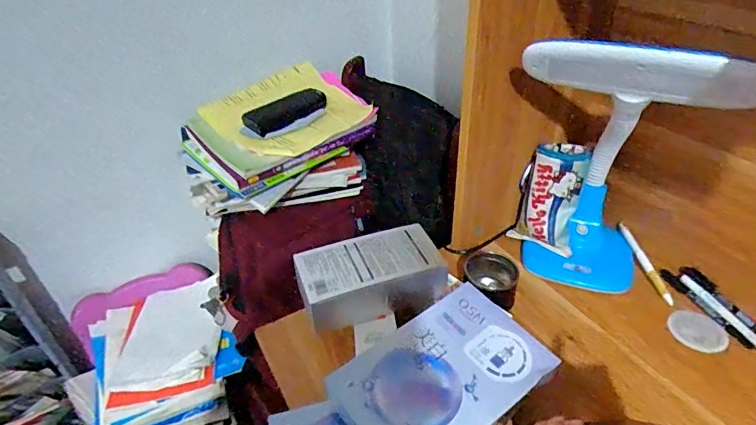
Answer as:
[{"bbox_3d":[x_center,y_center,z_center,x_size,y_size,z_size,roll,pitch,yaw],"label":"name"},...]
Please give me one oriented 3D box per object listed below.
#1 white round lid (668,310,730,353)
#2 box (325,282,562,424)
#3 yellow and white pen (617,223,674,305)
[{"bbox_3d":[0.397,0.147,0.573,0.062,0.010,0.052,26,45,34],"label":"white round lid"},{"bbox_3d":[0.066,0.171,0.472,0.203,0.050,0.131,-25,39,-26],"label":"box"},{"bbox_3d":[0.377,0.070,0.650,0.015,0.012,0.131,-9,53,-6],"label":"yellow and white pen"}]

